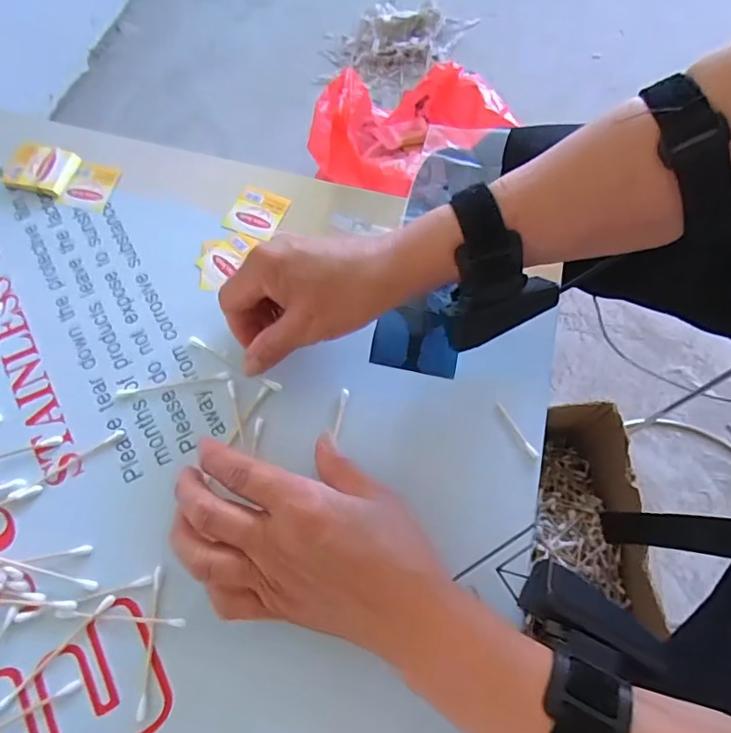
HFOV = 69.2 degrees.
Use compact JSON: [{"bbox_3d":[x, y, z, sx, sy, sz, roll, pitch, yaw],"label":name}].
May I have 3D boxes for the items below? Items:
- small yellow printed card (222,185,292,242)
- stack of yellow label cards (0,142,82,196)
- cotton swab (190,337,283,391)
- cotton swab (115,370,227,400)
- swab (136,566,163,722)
[{"bbox_3d":[-0.085,-0.120,0.414,0.041,0.004,0.042,18,71,0],"label":"small yellow printed card"},{"bbox_3d":[-0.258,-0.156,0.419,0.051,0.011,0.042,12,65,3],"label":"stack of yellow label cards"},{"bbox_3d":[-0.088,-0.002,0.358,0.073,0.004,0.007,28,67,11],"label":"cotton swab"},{"bbox_3d":[-0.128,0.012,0.351,0.074,0.004,0.007,-8,66,-6],"label":"cotton swab"},{"bbox_3d":[-0.117,0.149,0.290,0.005,0.005,0.073,0,65,-3],"label":"swab"}]

